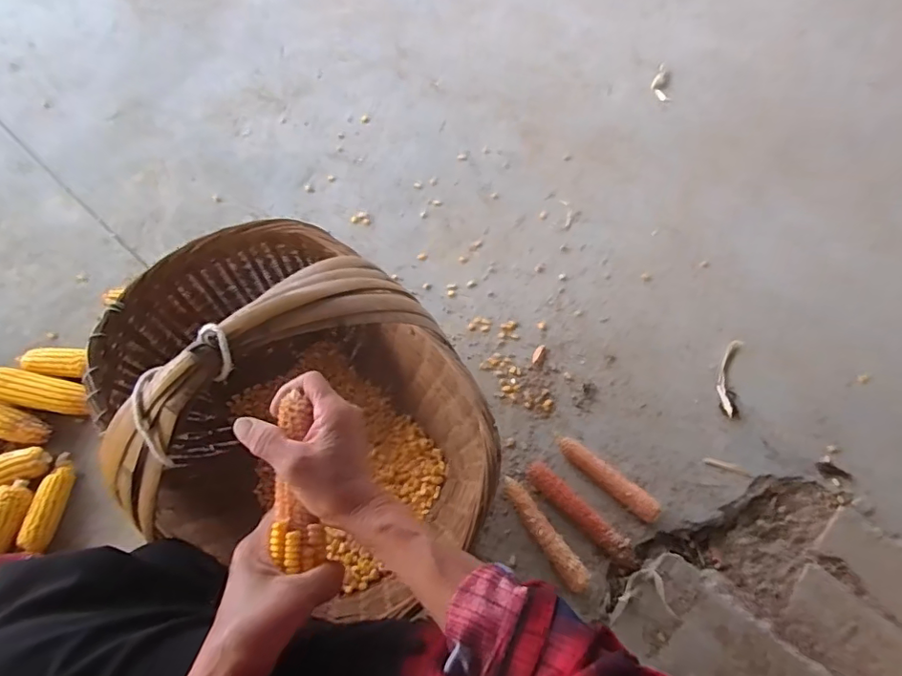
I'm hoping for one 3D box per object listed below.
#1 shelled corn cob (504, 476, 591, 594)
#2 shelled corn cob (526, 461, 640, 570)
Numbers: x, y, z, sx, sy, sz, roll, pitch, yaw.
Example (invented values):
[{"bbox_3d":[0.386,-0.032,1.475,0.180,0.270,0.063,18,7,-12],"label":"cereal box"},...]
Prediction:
[{"bbox_3d":[0.135,0.290,0.799,0.034,0.030,0.180,-32,70,-17],"label":"shelled corn cob"},{"bbox_3d":[0.196,0.265,0.812,0.035,0.024,0.201,-41,73,-20],"label":"shelled corn cob"}]

